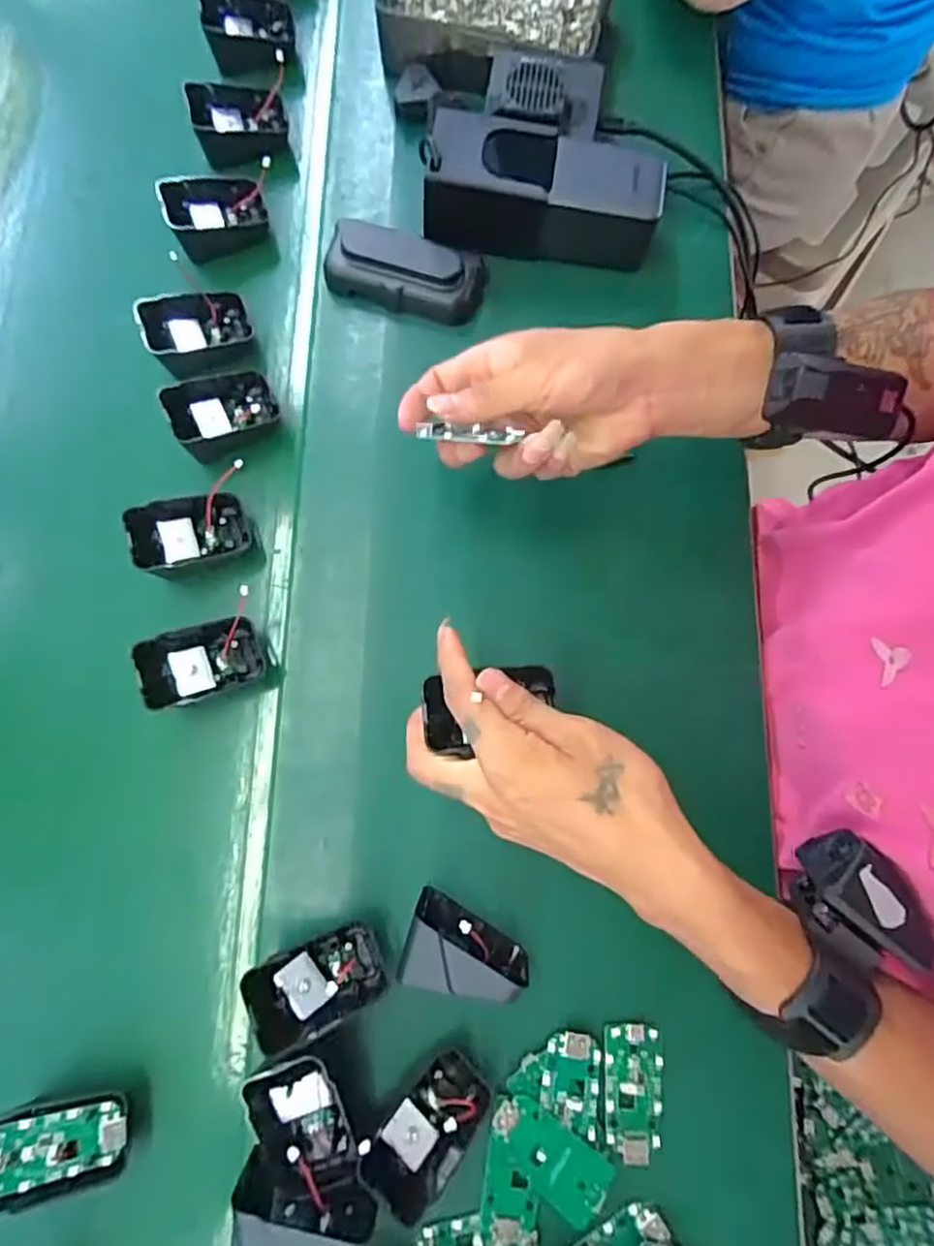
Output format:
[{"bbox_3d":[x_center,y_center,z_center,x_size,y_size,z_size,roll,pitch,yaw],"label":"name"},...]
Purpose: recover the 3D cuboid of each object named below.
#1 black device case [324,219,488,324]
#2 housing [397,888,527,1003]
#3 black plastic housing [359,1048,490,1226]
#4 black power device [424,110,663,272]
[{"bbox_3d":[-0.042,-0.244,0.453,0.105,0.026,0.049,15,80,4],"label":"black device case"},{"bbox_3d":[0.000,0.178,0.355,0.066,0.038,0.042,17,80,5],"label":"housing"},{"bbox_3d":[-0.020,0.254,0.329,0.047,0.039,0.065,41,82,8],"label":"black plastic housing"},{"bbox_3d":[0.052,-0.292,0.443,0.153,0.057,0.058,11,79,3],"label":"black power device"}]

